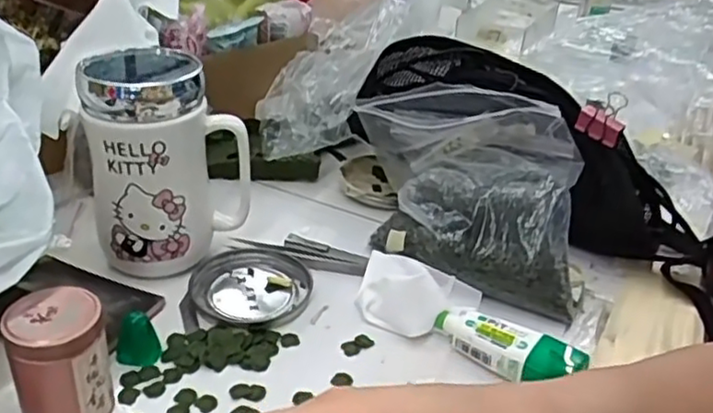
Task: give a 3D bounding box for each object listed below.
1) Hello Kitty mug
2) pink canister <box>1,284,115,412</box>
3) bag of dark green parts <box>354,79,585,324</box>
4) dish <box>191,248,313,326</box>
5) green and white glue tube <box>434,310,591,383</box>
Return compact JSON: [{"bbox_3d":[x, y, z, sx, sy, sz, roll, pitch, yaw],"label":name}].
[{"bbox_3d":[-0.128,-0.026,0.453,0.097,0.141,0.063,-16,36,-30],"label":"Hello Kitty mug"},{"bbox_3d":[-0.148,0.080,0.341,0.044,0.069,0.038,-13,34,-27],"label":"pink canister"},{"bbox_3d":[0.074,-0.020,0.485,0.173,0.106,0.110,13,31,16],"label":"bag of dark green parts"},{"bbox_3d":[-0.072,0.055,0.453,0.076,0.008,0.079,3,30,-2],"label":"dish"},{"bbox_3d":[0.087,0.082,0.401,0.089,0.021,0.025,24,36,31],"label":"green and white glue tube"}]

